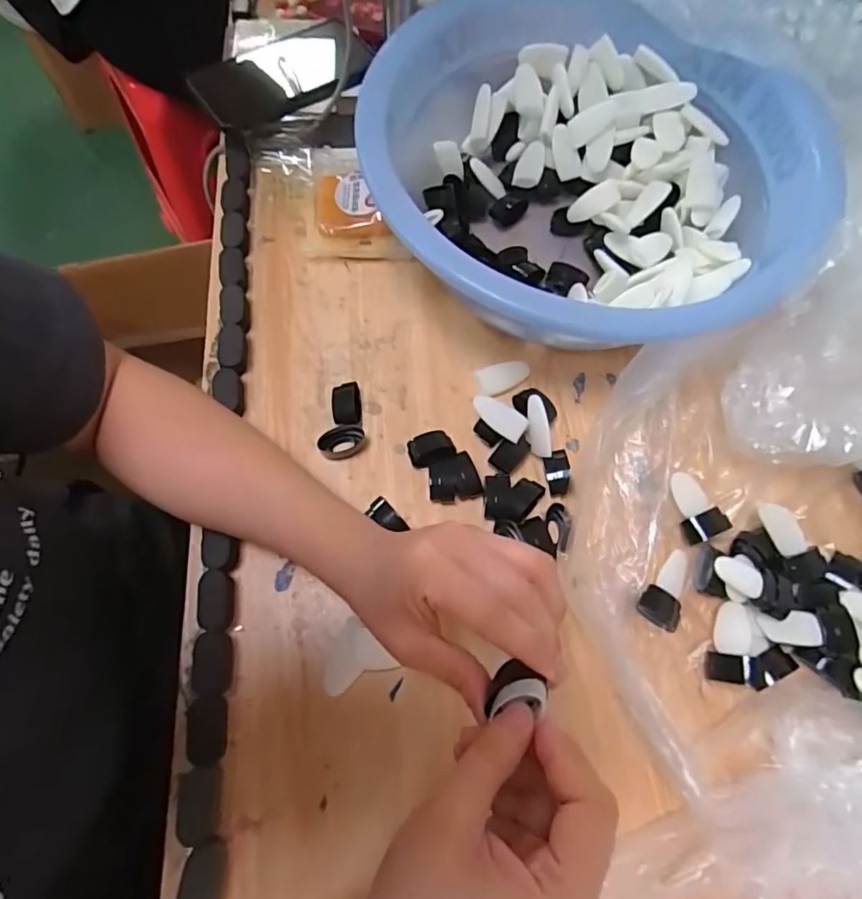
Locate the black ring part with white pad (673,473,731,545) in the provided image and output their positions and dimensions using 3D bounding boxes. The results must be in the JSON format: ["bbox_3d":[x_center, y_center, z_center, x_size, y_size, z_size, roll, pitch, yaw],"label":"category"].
[{"bbox_3d":[0.189,0.040,0.380,0.029,0.013,0.049,-22,73,-10],"label":"black ring part with white pad"}]

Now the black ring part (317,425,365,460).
[{"bbox_3d":[-0.066,-0.005,0.392,0.033,0.018,0.019,-33,75,-13],"label":"black ring part"}]

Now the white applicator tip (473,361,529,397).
[{"bbox_3d":[0.058,-0.058,0.420,0.041,0.006,0.025,-20,72,-9],"label":"white applicator tip"}]

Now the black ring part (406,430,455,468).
[{"bbox_3d":[0.000,0.000,0.393,0.033,0.017,0.023,-10,71,-6],"label":"black ring part"}]

